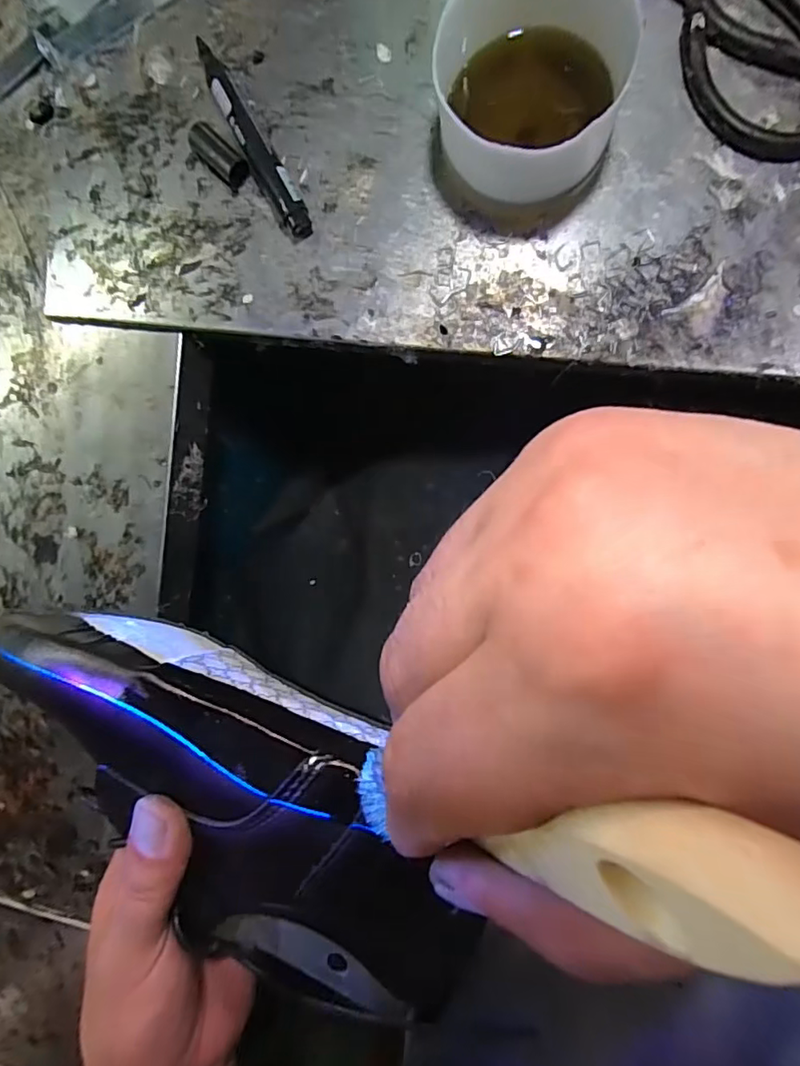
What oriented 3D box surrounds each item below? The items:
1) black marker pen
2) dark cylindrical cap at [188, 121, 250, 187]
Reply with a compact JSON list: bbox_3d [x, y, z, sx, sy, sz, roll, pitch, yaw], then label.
[{"bbox_3d":[-0.088,-0.230,0.311,0.017,0.017,0.122,-31,88,10],"label":"black marker pen"},{"bbox_3d":[-0.108,-0.225,0.317,0.040,0.012,0.016,45,99,4],"label":"dark cylindrical cap"}]

